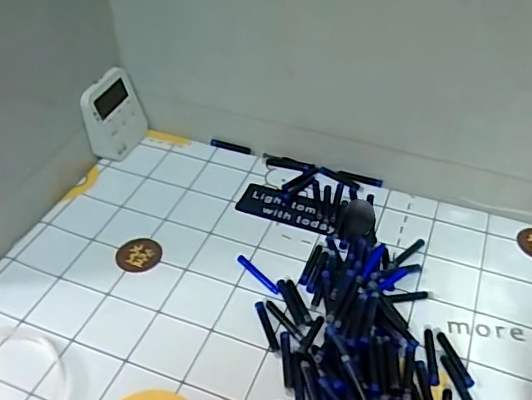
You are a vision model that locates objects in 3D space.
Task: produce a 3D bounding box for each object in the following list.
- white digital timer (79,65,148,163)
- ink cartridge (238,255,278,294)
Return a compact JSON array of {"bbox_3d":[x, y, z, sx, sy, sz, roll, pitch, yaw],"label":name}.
[{"bbox_3d":[-0.161,-0.090,0.598,0.015,0.082,0.074,9,42,36],"label":"white digital timer"},{"bbox_3d":[-0.007,0.063,0.482,0.008,0.004,0.052,-27,49,-28],"label":"ink cartridge"}]

